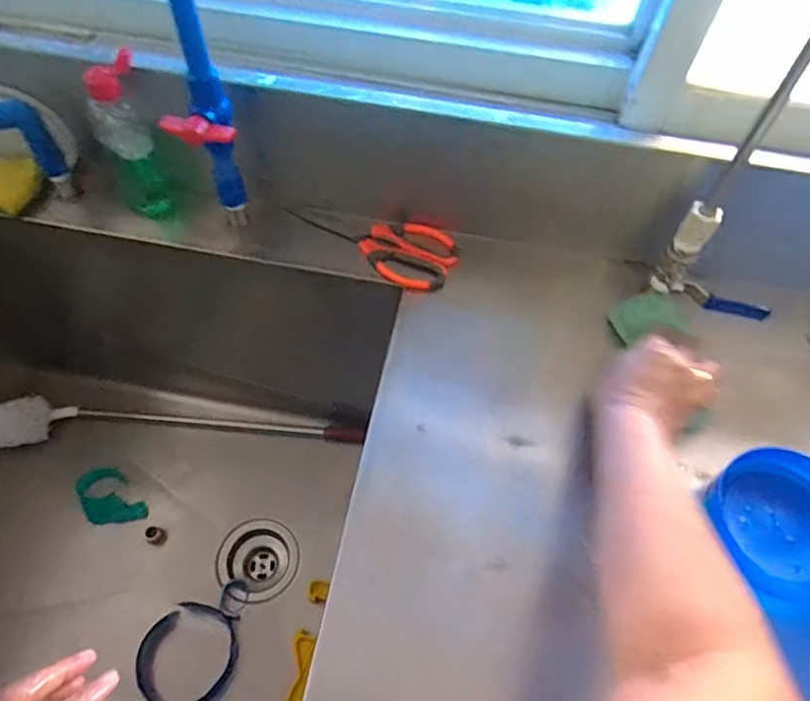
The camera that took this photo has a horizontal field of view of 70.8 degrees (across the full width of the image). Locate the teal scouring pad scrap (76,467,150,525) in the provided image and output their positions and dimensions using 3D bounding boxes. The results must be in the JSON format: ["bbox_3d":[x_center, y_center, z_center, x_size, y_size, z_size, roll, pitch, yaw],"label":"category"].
[{"bbox_3d":[-0.438,0.222,0.844,0.070,0.028,0.105,-39,67,-24],"label":"teal scouring pad scrap"}]

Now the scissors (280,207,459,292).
[{"bbox_3d":[-0.031,-0.127,0.635,0.182,0.019,0.084,25,60,12],"label":"scissors"}]

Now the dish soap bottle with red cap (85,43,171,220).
[{"bbox_3d":[-0.285,-0.215,0.594,0.059,0.168,0.050,-25,62,-17],"label":"dish soap bottle with red cap"}]

